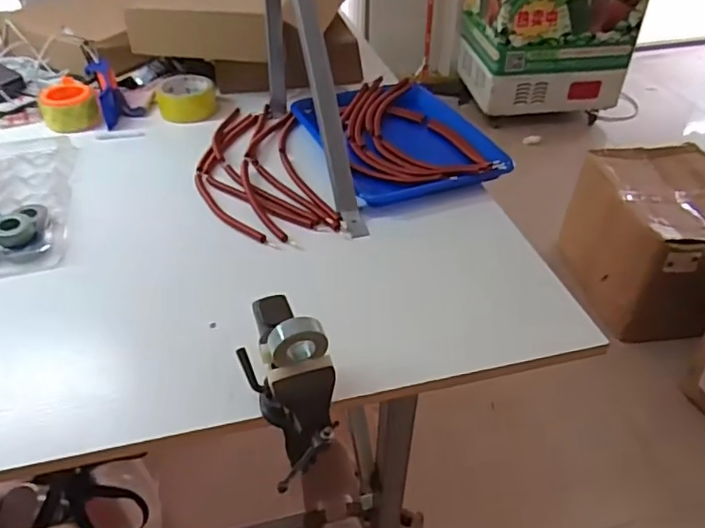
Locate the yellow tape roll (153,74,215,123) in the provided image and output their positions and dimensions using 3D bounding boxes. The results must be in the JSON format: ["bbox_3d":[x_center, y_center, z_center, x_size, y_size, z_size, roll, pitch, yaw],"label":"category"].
[{"bbox_3d":[-0.286,-0.286,0.998,0.094,0.048,0.094,1,40,-1],"label":"yellow tape roll"}]

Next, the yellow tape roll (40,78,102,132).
[{"bbox_3d":[-0.470,-0.261,0.956,0.083,0.047,0.096,-23,45,-26],"label":"yellow tape roll"}]

